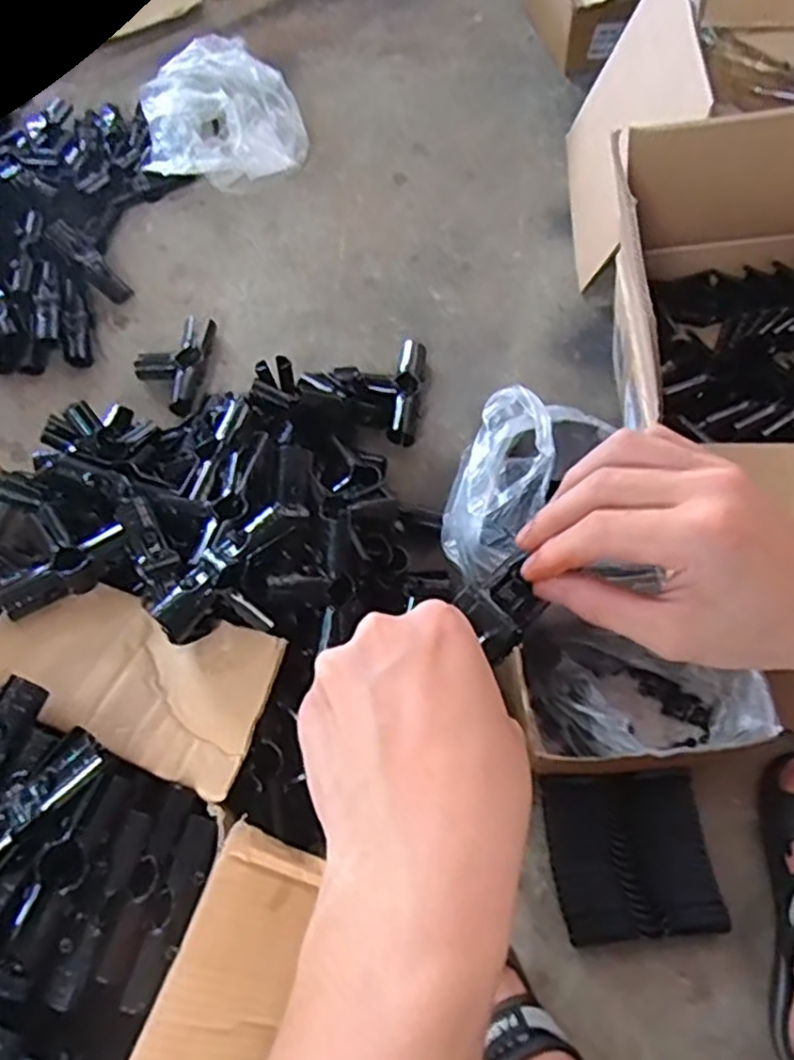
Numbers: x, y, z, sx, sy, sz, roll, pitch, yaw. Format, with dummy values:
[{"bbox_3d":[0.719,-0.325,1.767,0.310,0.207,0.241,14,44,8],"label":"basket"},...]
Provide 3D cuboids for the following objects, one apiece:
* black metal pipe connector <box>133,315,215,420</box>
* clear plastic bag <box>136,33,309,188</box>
[{"bbox_3d":[-0.279,-0.206,0.911,0.085,0.031,0.144,8,65,6],"label":"black metal pipe connector"},{"bbox_3d":[-0.265,-0.599,1.064,0.230,0.095,0.203,-26,66,-10],"label":"clear plastic bag"}]

